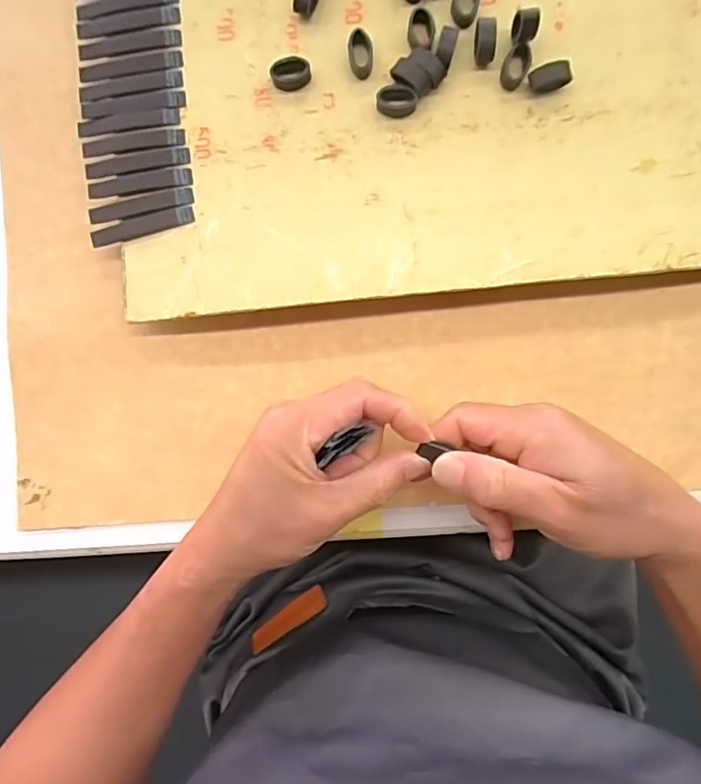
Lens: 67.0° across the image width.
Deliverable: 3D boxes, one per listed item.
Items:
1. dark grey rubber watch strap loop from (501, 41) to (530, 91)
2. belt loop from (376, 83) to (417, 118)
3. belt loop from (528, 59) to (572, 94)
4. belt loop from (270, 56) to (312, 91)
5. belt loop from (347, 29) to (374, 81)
[{"bbox_3d":[0.089,-0.176,0.286,0.014,0.007,0.022,21,91,2],"label":"dark grey rubber watch strap loop"},{"bbox_3d":[0.025,-0.157,0.286,0.021,0.011,0.013,-2,90,2],"label":"belt loop"},{"bbox_3d":[0.107,-0.169,0.286,0.022,0.008,0.012,-15,90,2],"label":"belt loop"},{"bbox_3d":[-0.032,-0.174,0.290,0.021,0.010,0.013,-7,90,2],"label":"belt loop"},{"bbox_3d":[0.006,-0.184,0.288,0.013,0.008,0.023,-4,90,2],"label":"belt loop"}]

